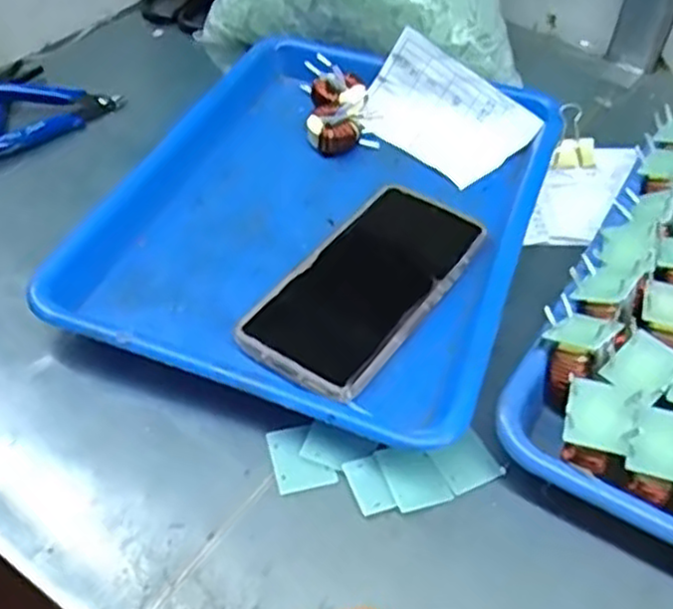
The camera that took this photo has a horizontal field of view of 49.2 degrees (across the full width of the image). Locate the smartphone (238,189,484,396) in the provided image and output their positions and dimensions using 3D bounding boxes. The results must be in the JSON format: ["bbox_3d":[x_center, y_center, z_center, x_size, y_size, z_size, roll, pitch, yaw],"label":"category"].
[{"bbox_3d":[0.019,-0.012,0.442,0.081,0.015,0.163,29,52,22],"label":"smartphone"}]

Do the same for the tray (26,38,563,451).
[{"bbox_3d":[-0.004,-0.064,0.480,0.247,0.031,0.320,17,49,12],"label":"tray"}]

